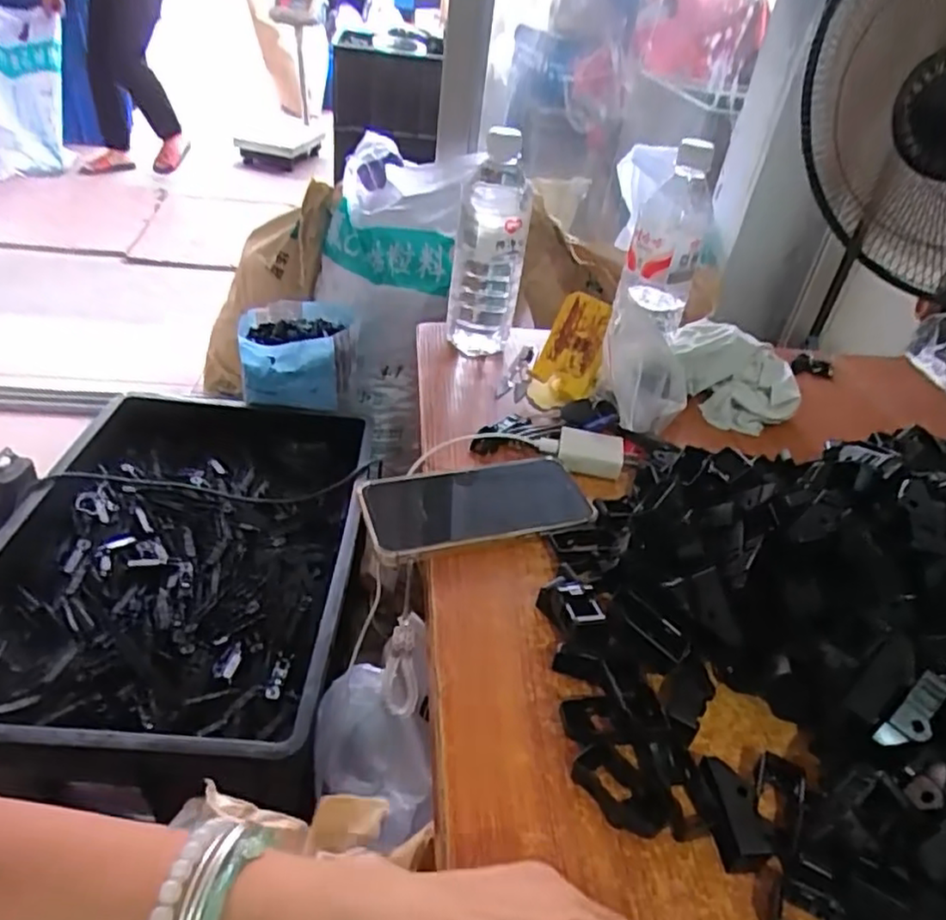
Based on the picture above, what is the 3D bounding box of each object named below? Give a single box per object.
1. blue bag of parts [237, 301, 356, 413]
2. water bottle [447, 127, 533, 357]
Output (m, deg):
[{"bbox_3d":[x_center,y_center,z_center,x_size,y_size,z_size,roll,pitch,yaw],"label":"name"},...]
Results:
[{"bbox_3d":[-0.299,-0.182,1.176,0.189,0.129,0.199,-1,37,-13],"label":"blue bag of parts"},{"bbox_3d":[0.014,-0.196,0.661,0.066,0.219,0.057,4,36,-4],"label":"water bottle"}]

